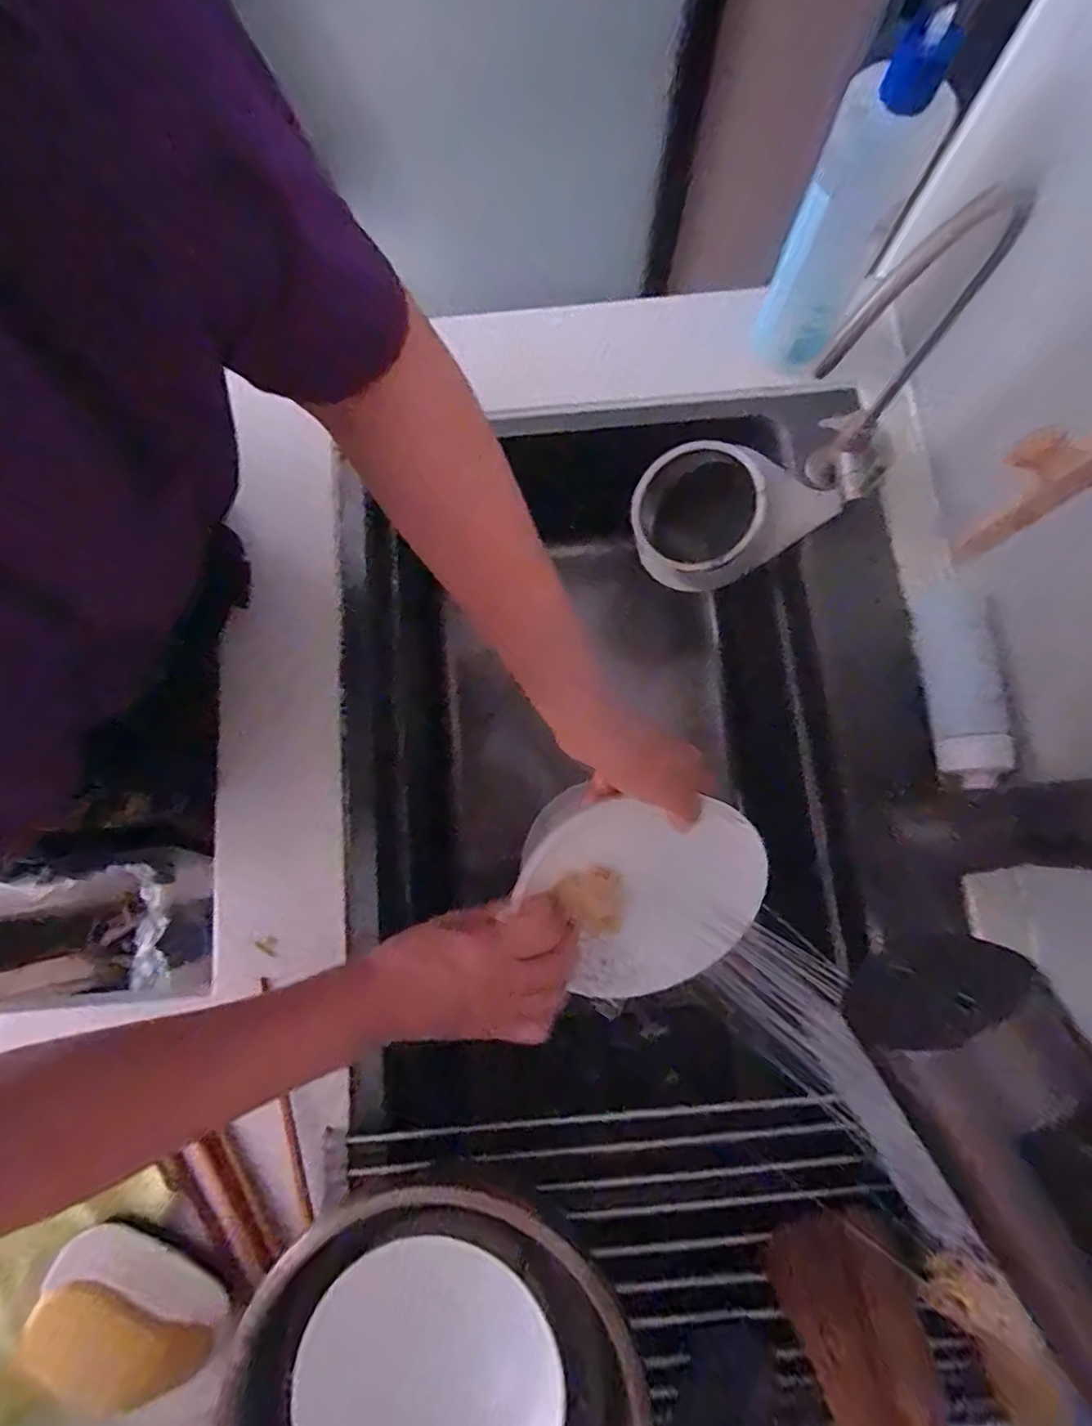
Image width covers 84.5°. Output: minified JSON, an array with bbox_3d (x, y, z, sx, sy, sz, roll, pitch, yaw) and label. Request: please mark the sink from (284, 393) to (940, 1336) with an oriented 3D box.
[{"bbox_3d":[0.028,0.062,0.544,0.511,0.224,0.646,6,80,2],"label":"sink"}]

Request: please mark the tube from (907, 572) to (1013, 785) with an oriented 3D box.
[{"bbox_3d":[0.305,-0.023,0.447,0.032,0.055,0.155,1,80,1],"label":"tube"}]

